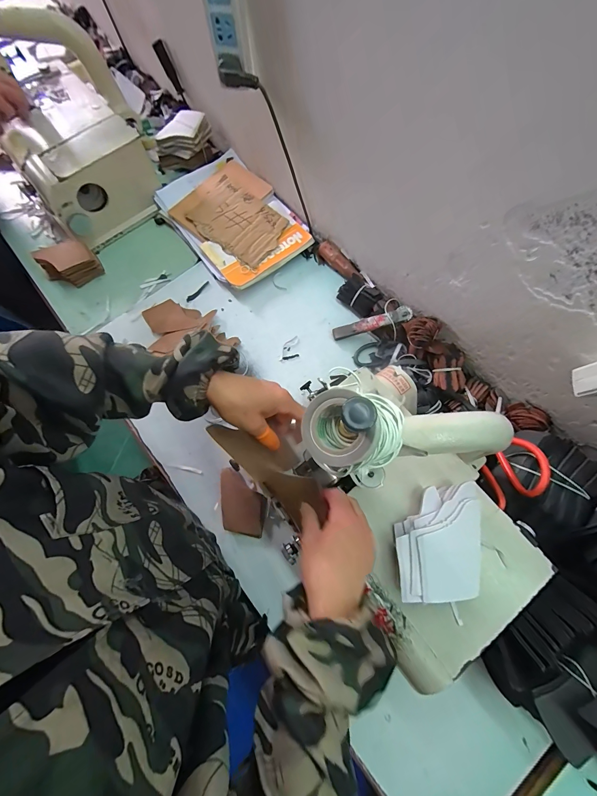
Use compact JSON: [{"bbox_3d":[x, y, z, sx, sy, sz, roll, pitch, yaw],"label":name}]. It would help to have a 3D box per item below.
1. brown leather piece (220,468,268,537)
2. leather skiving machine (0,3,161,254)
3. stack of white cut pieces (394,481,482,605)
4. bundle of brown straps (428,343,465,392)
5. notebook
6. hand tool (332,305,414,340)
[{"bbox_3d":[-0.094,0.177,0.527,0.076,0.004,0.108,-3,72,1],"label":"brown leather piece"},{"bbox_3d":[-0.477,-0.552,0.616,0.263,0.294,0.330,-30,75,-7],"label":"leather skiving machine"},{"bbox_3d":[0.162,0.166,0.366,0.094,0.035,0.119,-1,73,2],"label":"stack of white cut pieces"},{"bbox_3d":[0.264,-0.053,0.550,0.053,0.033,0.087,-7,73,0],"label":"bundle of brown straps"},{"bbox_3d":[-0.148,-0.400,0.683,0.220,0.029,0.327,-38,76,-7],"label":"notebook"},{"bbox_3d":[0.138,-0.142,0.592,0.146,0.015,0.026,-14,72,18],"label":"hand tool"}]

